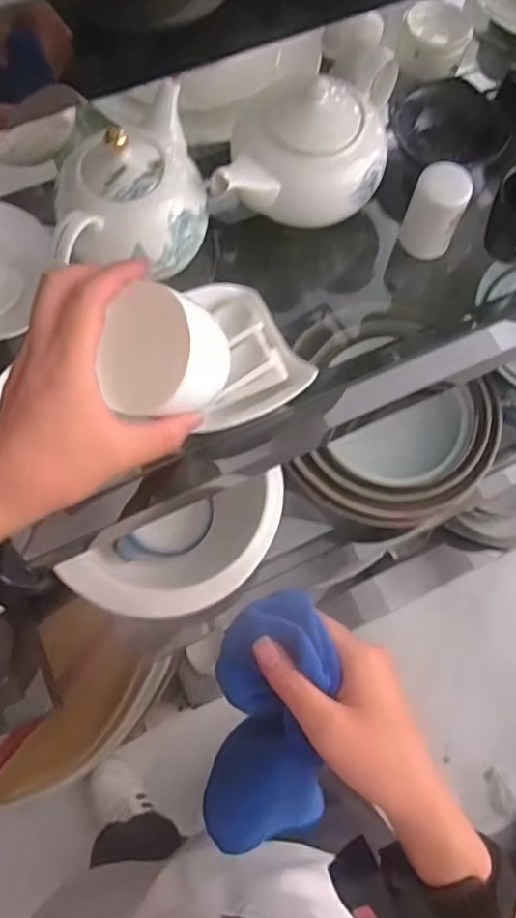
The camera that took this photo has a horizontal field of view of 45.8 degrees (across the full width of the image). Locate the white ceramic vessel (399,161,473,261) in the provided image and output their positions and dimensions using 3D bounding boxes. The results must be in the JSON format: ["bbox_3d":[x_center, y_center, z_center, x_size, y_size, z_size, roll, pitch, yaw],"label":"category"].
[{"bbox_3d":[0.167,-0.231,0.575,0.051,0.069,0.049,19,72,4],"label":"white ceramic vessel"}]

